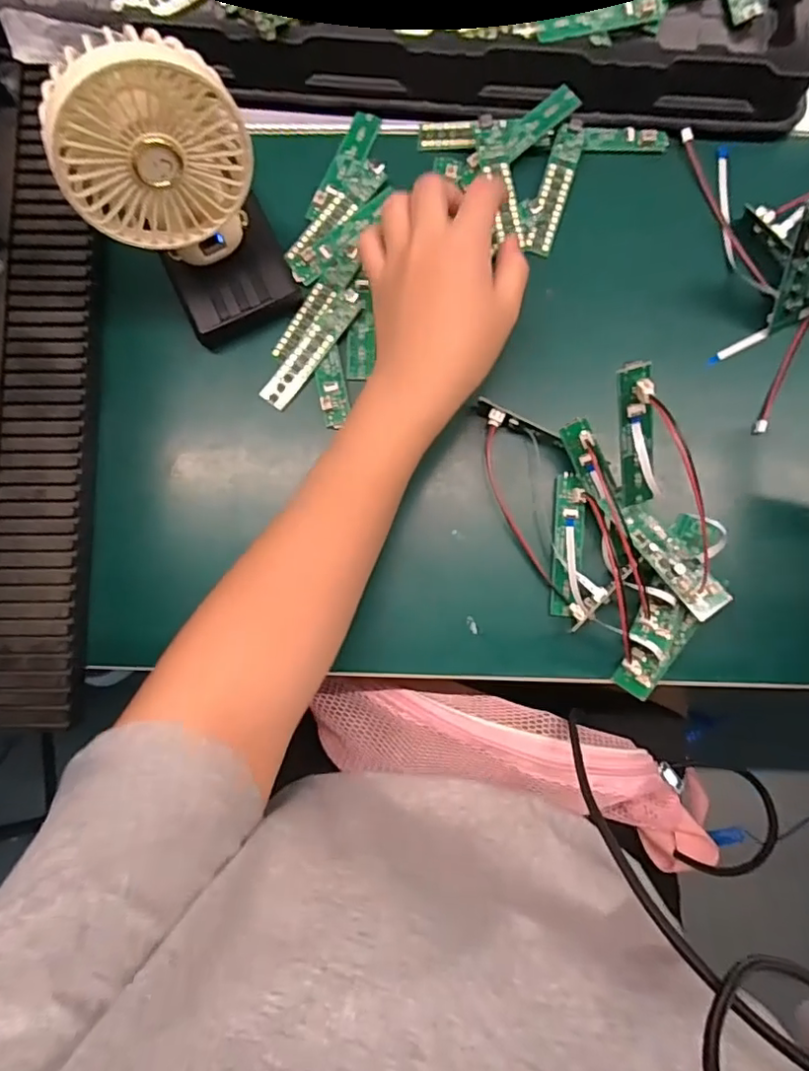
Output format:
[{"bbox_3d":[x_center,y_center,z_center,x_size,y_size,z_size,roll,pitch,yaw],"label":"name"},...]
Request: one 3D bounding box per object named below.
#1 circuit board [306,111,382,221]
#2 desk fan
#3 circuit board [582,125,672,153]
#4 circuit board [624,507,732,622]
[{"bbox_3d":[-0.039,-0.238,0.371,0.020,0.005,0.081,22,80,1],"label":"circuit board"},{"bbox_3d":[-0.116,-0.173,0.293,0.087,0.122,0.084,-23,83,-3],"label":"desk fan"},{"bbox_3d":[0.140,-0.251,0.364,0.053,0.009,0.012,2,83,1],"label":"circuit board"},{"bbox_3d":[0.147,0.014,0.316,0.021,0.010,0.067,-34,72,-4],"label":"circuit board"}]

